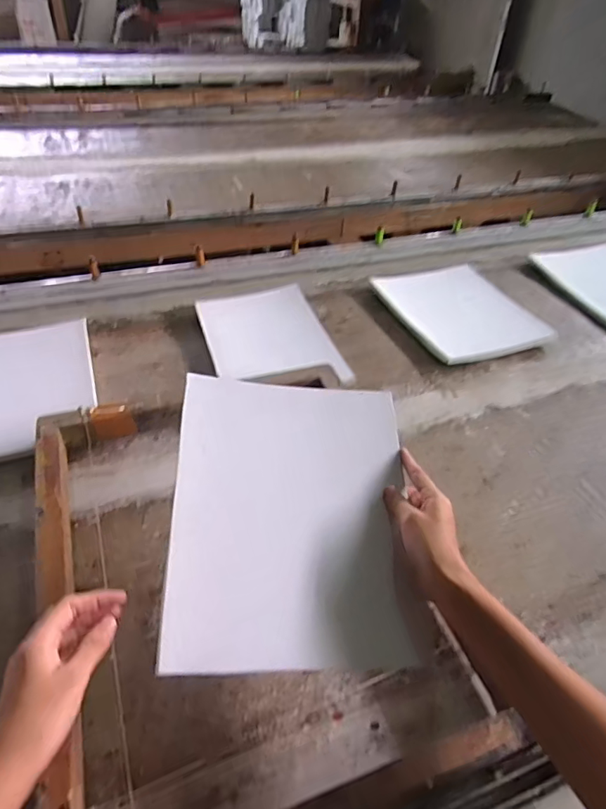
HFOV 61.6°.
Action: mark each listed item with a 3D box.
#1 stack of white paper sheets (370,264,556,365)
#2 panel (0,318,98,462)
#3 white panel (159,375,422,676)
[{"bbox_3d":[0.286,-0.179,0.941,0.227,0.021,0.285,-11,44,-16],"label":"stack of white paper sheets"},{"bbox_3d":[-0.415,-0.026,0.735,0.209,0.022,0.270,-12,45,-17],"label":"panel"},{"bbox_3d":[-0.007,0.098,0.468,0.214,0.015,0.257,5,63,-12],"label":"white panel"}]

